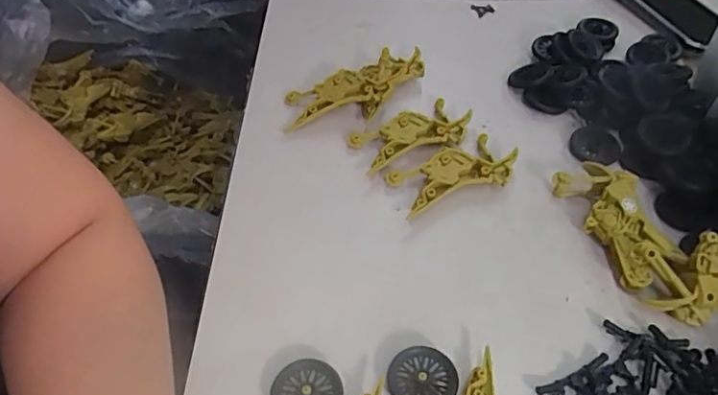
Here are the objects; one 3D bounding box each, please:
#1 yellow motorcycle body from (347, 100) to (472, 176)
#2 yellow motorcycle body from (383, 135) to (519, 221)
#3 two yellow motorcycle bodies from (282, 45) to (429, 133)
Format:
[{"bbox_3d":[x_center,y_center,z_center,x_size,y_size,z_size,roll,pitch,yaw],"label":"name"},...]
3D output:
[{"bbox_3d":[0.040,-0.050,0.442,0.089,0.020,0.045,-19,52,-19],"label":"yellow motorcycle body"},{"bbox_3d":[0.070,-0.017,0.415,0.090,0.018,0.045,-18,52,-19],"label":"yellow motorcycle body"},{"bbox_3d":[0.001,-0.092,0.462,0.135,0.031,0.066,-26,55,-24],"label":"two yellow motorcycle bodies"}]

